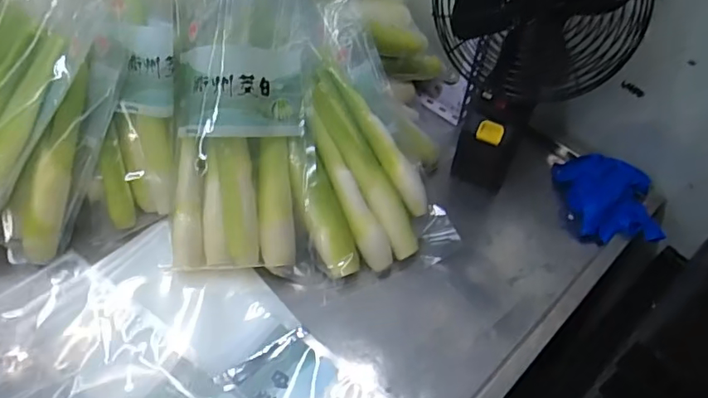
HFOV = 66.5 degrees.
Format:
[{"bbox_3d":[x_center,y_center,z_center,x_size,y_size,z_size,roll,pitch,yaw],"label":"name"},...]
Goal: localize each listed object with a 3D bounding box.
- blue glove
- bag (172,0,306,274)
[{"bbox_3d":[0.340,-0.001,0.730,0.120,0.056,0.132,10,50,2],"label":"blue glove"},{"bbox_3d":[-0.134,-0.116,0.624,0.148,0.121,0.391,0,86,-6],"label":"bag"}]

